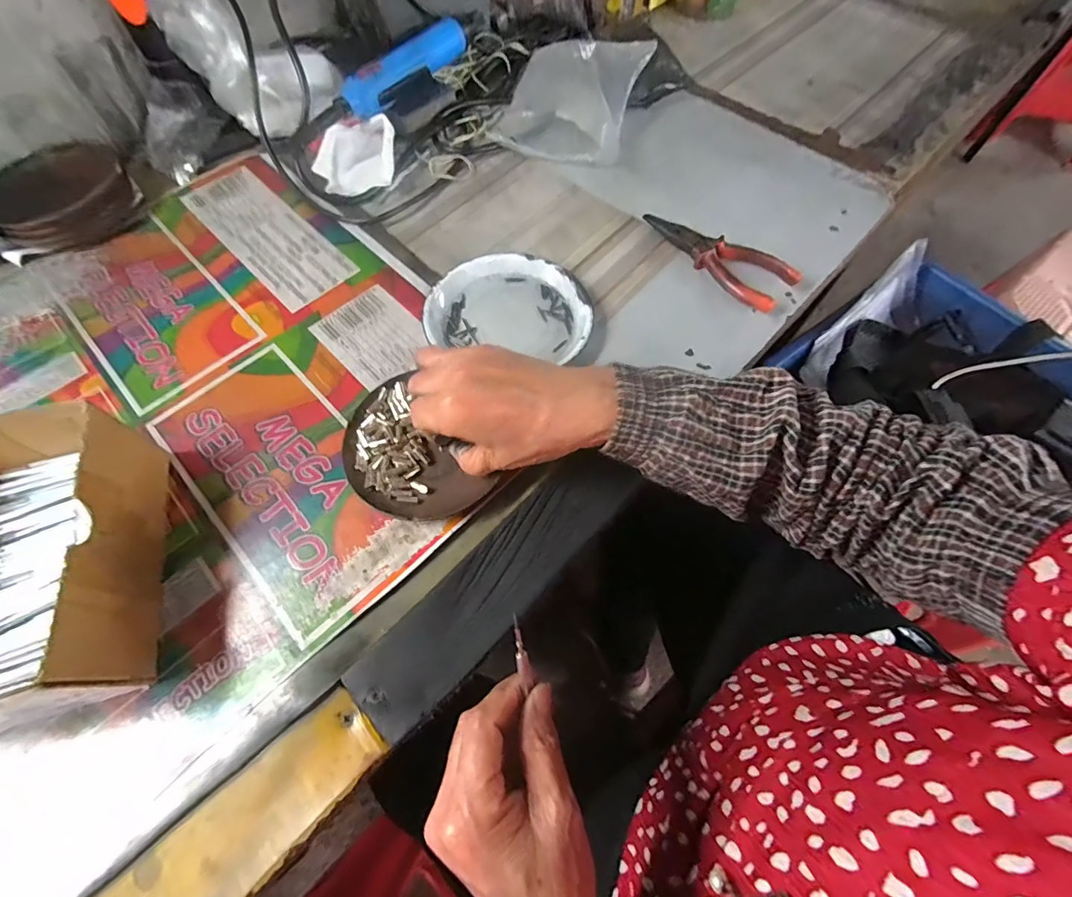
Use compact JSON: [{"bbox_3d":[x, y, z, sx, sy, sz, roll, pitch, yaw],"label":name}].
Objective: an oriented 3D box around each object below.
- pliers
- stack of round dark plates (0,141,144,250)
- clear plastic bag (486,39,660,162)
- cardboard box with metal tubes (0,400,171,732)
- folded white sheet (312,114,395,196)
[{"bbox_3d":[0.158,-0.174,0.414,0.047,0.020,0.144,-41,71,-18],"label":"pliers"},{"bbox_3d":[-0.444,-0.238,0.435,0.114,0.031,0.104,-36,70,-17],"label":"stack of round dark plates"},{"bbox_3d":[0.039,-0.374,0.494,0.128,0.048,0.157,21,65,10],"label":"clear plastic bag"},{"bbox_3d":[-0.295,0.068,0.262,0.119,0.068,0.156,-16,65,-8],"label":"cardboard box with metal tubes"},{"bbox_3d":[-0.180,-0.290,0.460,0.078,0.008,0.069,-7,91,2],"label":"folded white sheet"}]

